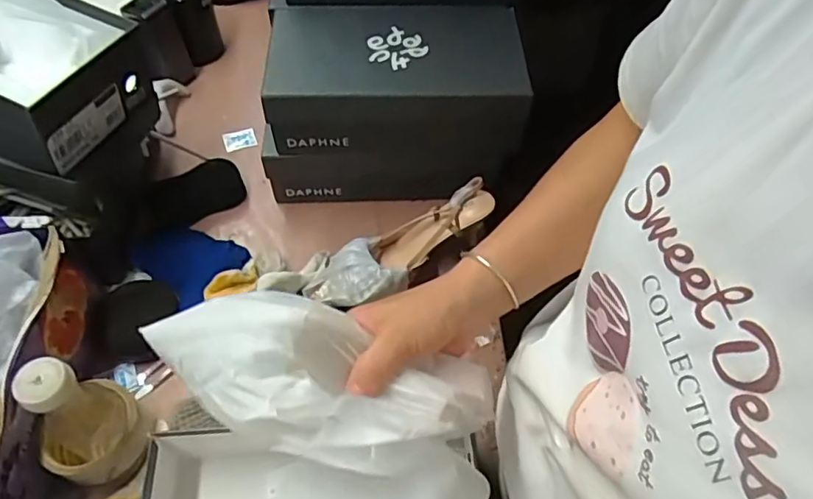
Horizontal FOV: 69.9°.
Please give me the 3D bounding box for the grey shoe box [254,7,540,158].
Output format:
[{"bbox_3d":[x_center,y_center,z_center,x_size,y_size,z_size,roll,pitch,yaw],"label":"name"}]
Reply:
[{"bbox_3d":[-0.013,-0.204,0.714,0.296,0.098,0.172,-1,56,-3],"label":"grey shoe box"}]

